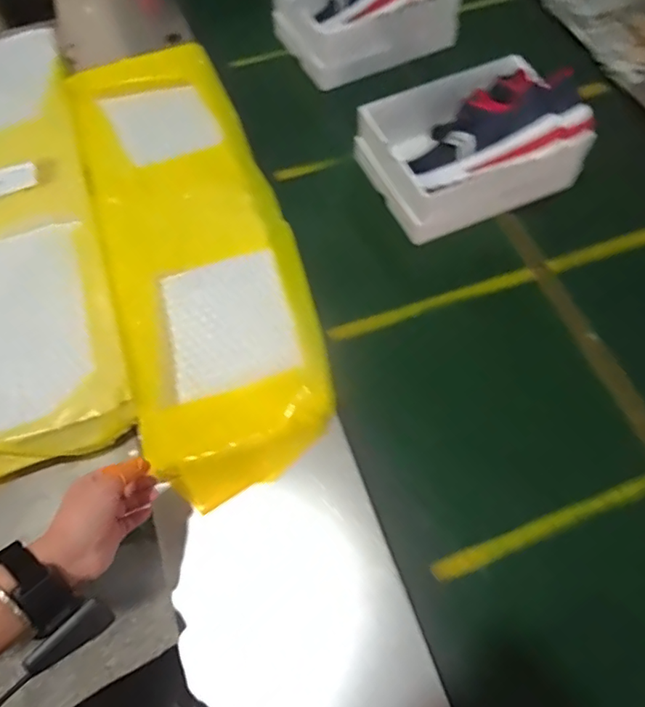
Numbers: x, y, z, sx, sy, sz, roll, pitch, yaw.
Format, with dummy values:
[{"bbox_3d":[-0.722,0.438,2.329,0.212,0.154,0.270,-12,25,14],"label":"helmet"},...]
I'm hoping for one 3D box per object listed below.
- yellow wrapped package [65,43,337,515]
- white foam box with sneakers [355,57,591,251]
[{"bbox_3d":[-0.222,-0.204,0.861,0.284,0.073,0.864,-18,62,-6],"label":"yellow wrapped package"},{"bbox_3d":[0.240,-0.351,0.861,0.294,0.186,0.244,-23,65,-9],"label":"white foam box with sneakers"}]

